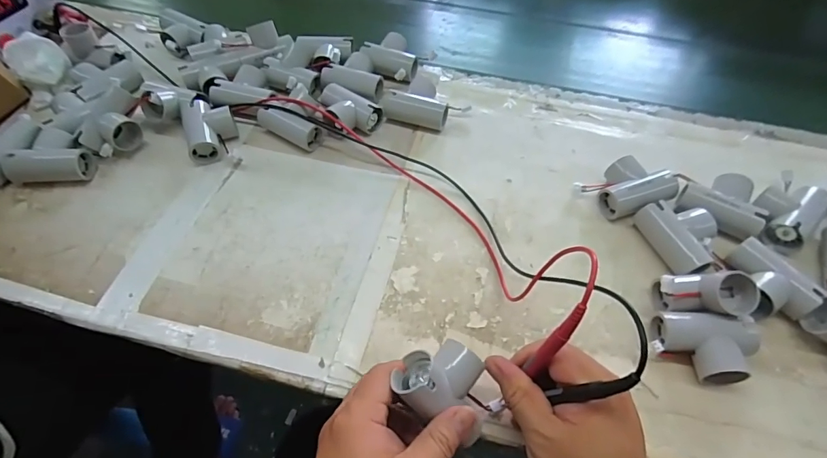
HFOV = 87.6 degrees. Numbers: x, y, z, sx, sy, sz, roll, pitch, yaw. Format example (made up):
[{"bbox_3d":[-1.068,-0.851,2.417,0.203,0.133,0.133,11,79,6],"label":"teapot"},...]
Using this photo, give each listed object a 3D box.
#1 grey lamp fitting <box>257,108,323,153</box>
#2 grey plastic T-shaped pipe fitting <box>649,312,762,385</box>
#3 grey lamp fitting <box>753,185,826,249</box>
[{"bbox_3d":[-0.144,-0.120,0.501,0.075,0.030,0.034,28,58,19],"label":"grey lamp fitting"},{"bbox_3d":[0.236,0.097,0.357,0.079,0.031,0.052,8,54,5],"label":"grey plastic T-shaped pipe fitting"},{"bbox_3d":[0.381,-0.021,0.438,0.072,0.030,0.053,-35,61,-23],"label":"grey lamp fitting"}]

